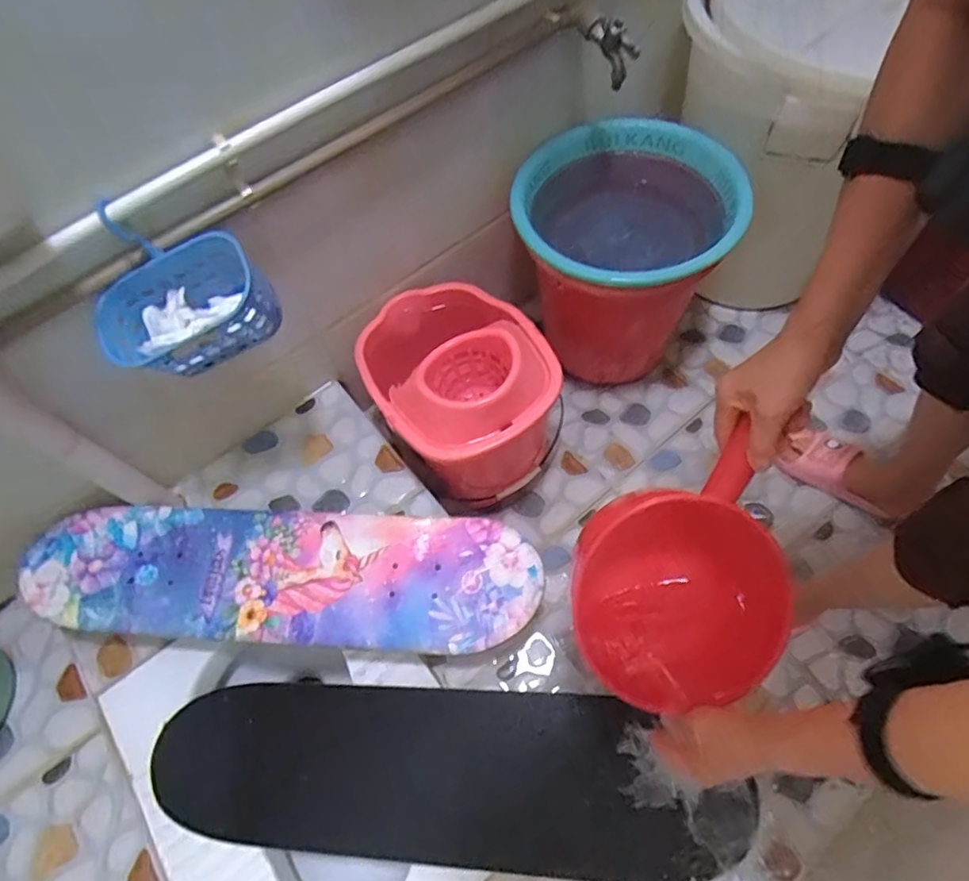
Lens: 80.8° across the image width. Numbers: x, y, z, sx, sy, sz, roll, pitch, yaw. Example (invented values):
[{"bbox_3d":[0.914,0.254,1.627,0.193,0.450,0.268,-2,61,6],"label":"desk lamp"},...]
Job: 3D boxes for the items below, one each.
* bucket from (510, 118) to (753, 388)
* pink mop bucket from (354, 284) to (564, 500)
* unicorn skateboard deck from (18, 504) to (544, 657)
[{"bbox_3d":[0.259,-0.344,1.099,0.351,0.395,0.354,-1,67,2],"label":"bucket"},{"bbox_3d":[-0.050,-0.107,1.004,0.278,0.272,0.371,-32,70,-11],"label":"pink mop bucket"},{"bbox_3d":[-0.305,0.196,0.852,0.752,0.078,0.210,3,68,4],"label":"unicorn skateboard deck"}]

